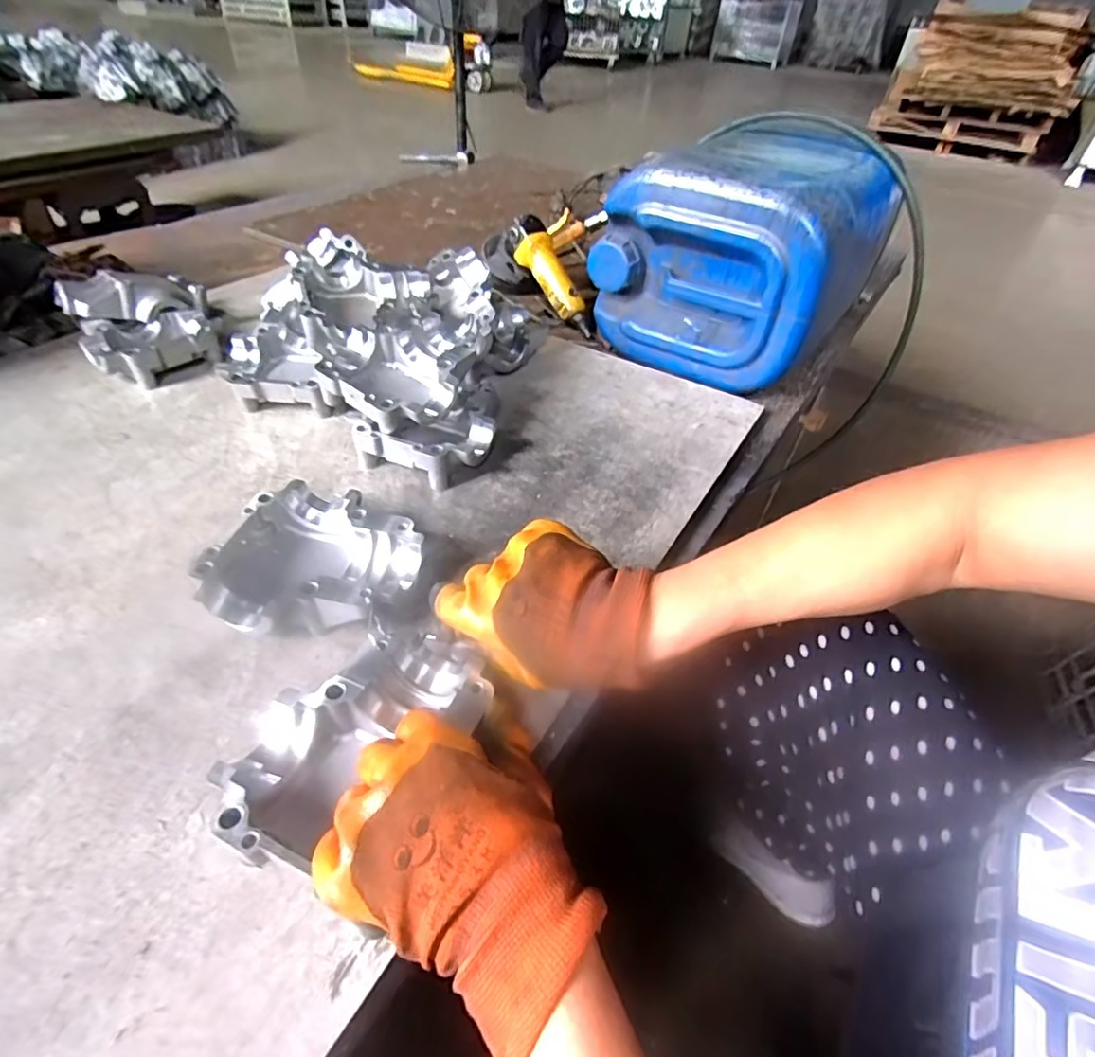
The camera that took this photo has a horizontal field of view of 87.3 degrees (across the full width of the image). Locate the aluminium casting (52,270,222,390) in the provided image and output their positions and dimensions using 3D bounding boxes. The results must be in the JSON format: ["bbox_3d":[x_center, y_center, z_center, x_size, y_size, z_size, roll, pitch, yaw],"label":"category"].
[{"bbox_3d":[-0.492,-0.257,0.707,0.152,0.075,0.199,-29,52,-29],"label":"aluminium casting"}]

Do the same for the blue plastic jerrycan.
[{"bbox_3d":[0.275,-0.377,0.780,0.273,0.225,0.343,30,49,25],"label":"blue plastic jerrycan"}]

